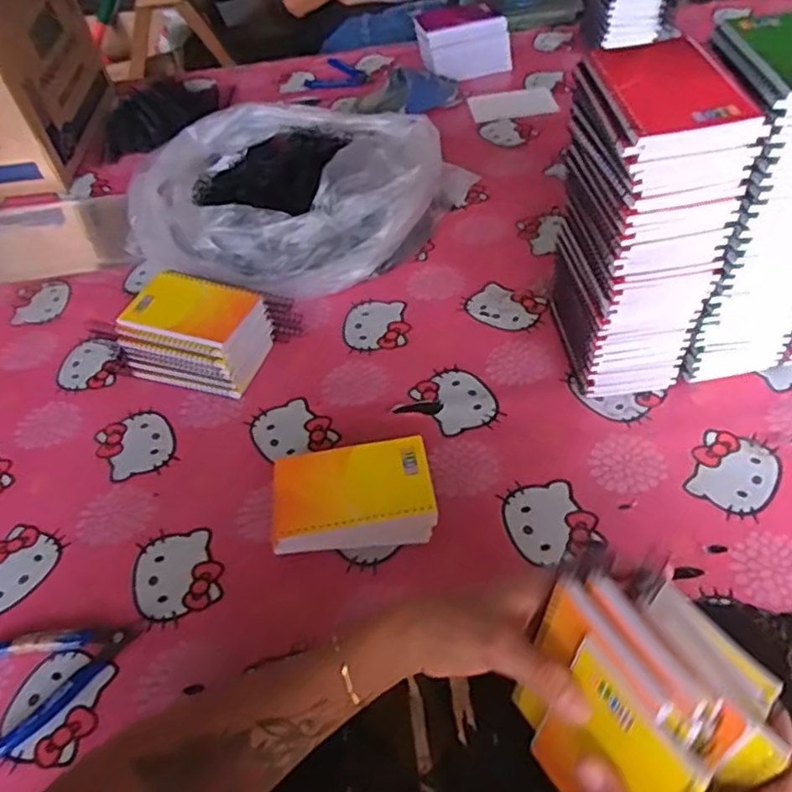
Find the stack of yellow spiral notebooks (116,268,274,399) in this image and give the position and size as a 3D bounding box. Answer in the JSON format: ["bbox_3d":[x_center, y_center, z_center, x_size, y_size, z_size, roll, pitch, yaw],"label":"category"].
[{"bbox_3d":[-0.209,-0.066,0.695,0.135,0.078,0.093,14,52,17],"label":"stack of yellow spiral notebooks"}]

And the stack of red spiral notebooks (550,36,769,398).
[{"bbox_3d":[0.207,-0.132,0.580,0.101,0.286,0.130,-7,49,0],"label":"stack of red spiral notebooks"}]

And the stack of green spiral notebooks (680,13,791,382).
[{"bbox_3d":[0.304,-0.154,0.585,0.110,0.288,0.123,-8,49,0],"label":"stack of green spiral notebooks"}]

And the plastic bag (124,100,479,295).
[{"bbox_3d":[-0.119,-0.251,0.821,0.315,0.113,0.302,21,55,22],"label":"plastic bag"}]

